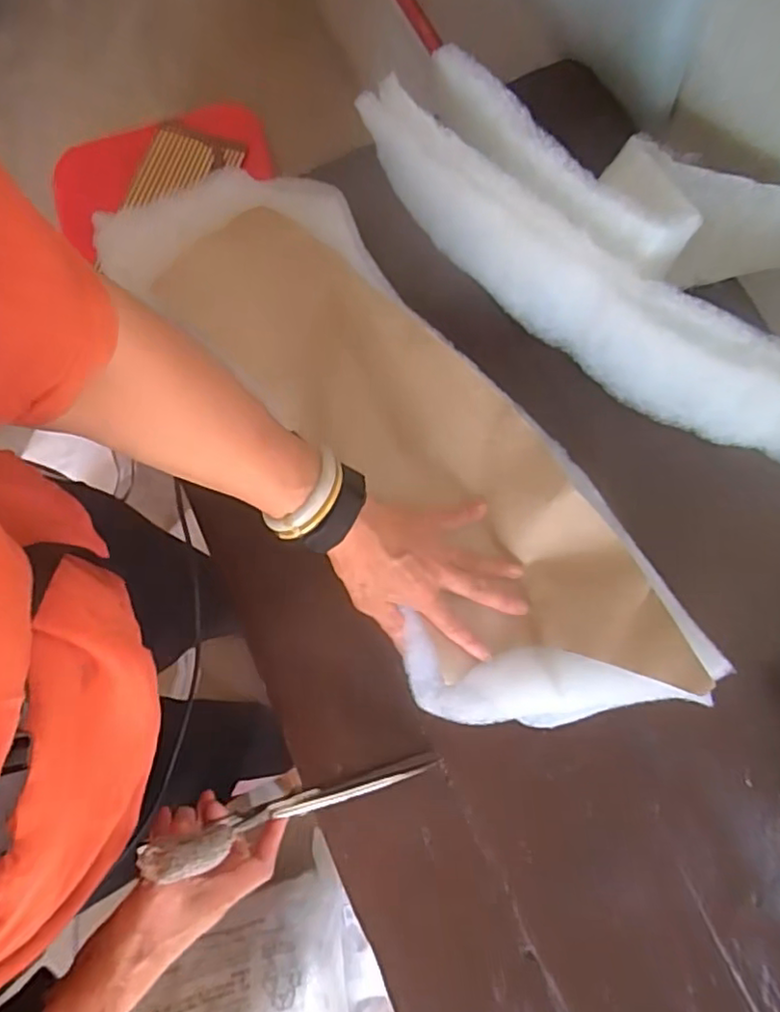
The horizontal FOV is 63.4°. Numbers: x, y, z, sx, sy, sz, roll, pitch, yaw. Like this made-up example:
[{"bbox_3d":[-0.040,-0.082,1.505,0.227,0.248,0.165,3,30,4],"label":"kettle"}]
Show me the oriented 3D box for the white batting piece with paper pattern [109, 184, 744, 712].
[{"bbox_3d":[0.009,-0.061,0.557,0.240,0.071,0.617,-40,77,-8],"label":"white batting piece with paper pattern"}]

